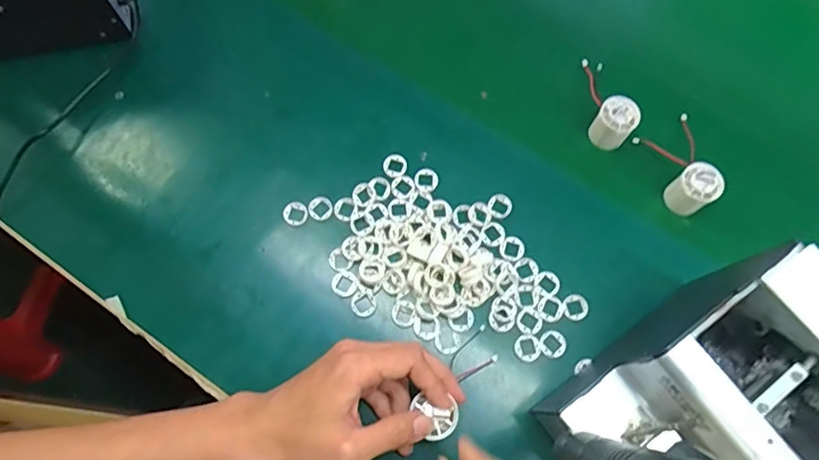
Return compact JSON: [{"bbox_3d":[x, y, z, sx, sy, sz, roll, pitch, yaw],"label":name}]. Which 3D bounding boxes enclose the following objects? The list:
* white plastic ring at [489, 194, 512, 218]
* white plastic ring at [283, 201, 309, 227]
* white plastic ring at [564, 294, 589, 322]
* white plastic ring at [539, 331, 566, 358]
[{"bbox_3d":[0.084,-0.022,0.496,0.022,0.004,0.024,1,70,-2],"label":"white plastic ring"},{"bbox_3d":[-0.105,-0.015,0.490,0.022,0.006,0.021,1,70,-2],"label":"white plastic ring"},{"bbox_3d":[0.146,0.068,0.468,0.021,0.004,0.022,1,70,-2],"label":"white plastic ring"},{"bbox_3d":[0.123,0.098,0.457,0.023,0.004,0.022,1,70,-2],"label":"white plastic ring"}]

